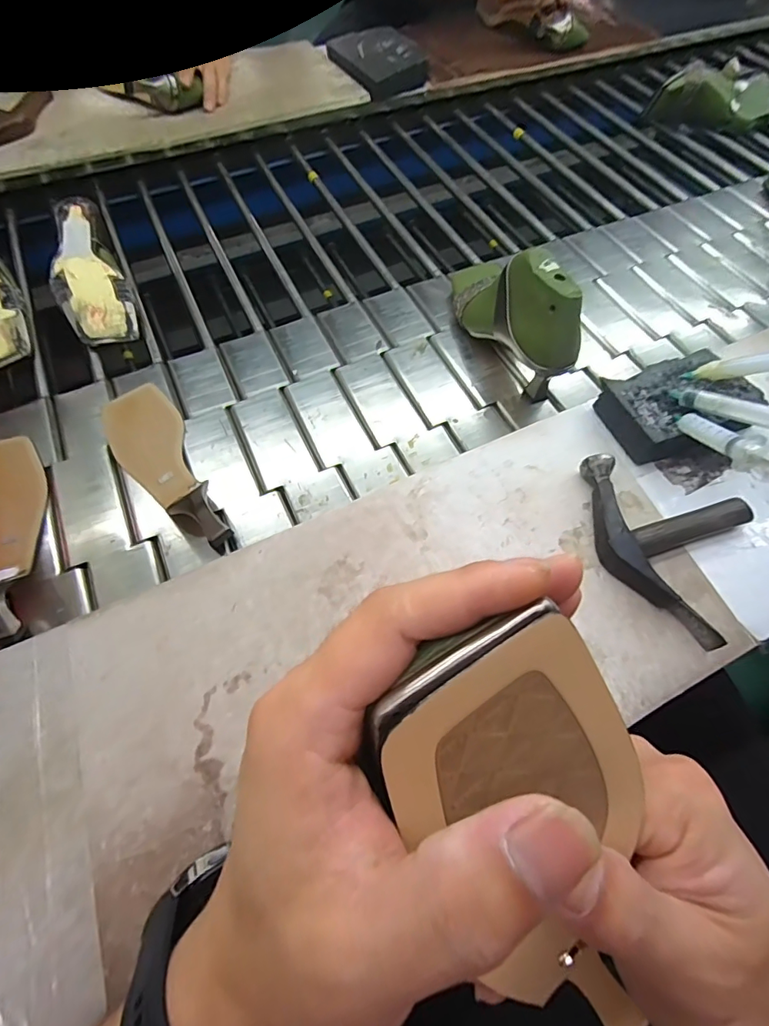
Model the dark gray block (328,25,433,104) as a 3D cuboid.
[{"bbox_3d":[-0.011,-0.780,0.832,0.131,0.041,0.167,-28,66,-16],"label":"dark gray block"}]

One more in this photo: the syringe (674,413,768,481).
[{"bbox_3d":[0.260,-0.044,0.351,0.012,0.023,0.168,-1,25,-1],"label":"syringe"}]

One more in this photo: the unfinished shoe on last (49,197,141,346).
[{"bbox_3d":[-0.366,-0.298,0.598,0.081,0.058,0.212,-24,65,-13],"label":"unfinished shoe on last"}]

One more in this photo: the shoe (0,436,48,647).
[{"bbox_3d":[-0.348,0.005,0.434,0.071,0.057,0.229,-26,65,-14],"label":"shoe"}]

